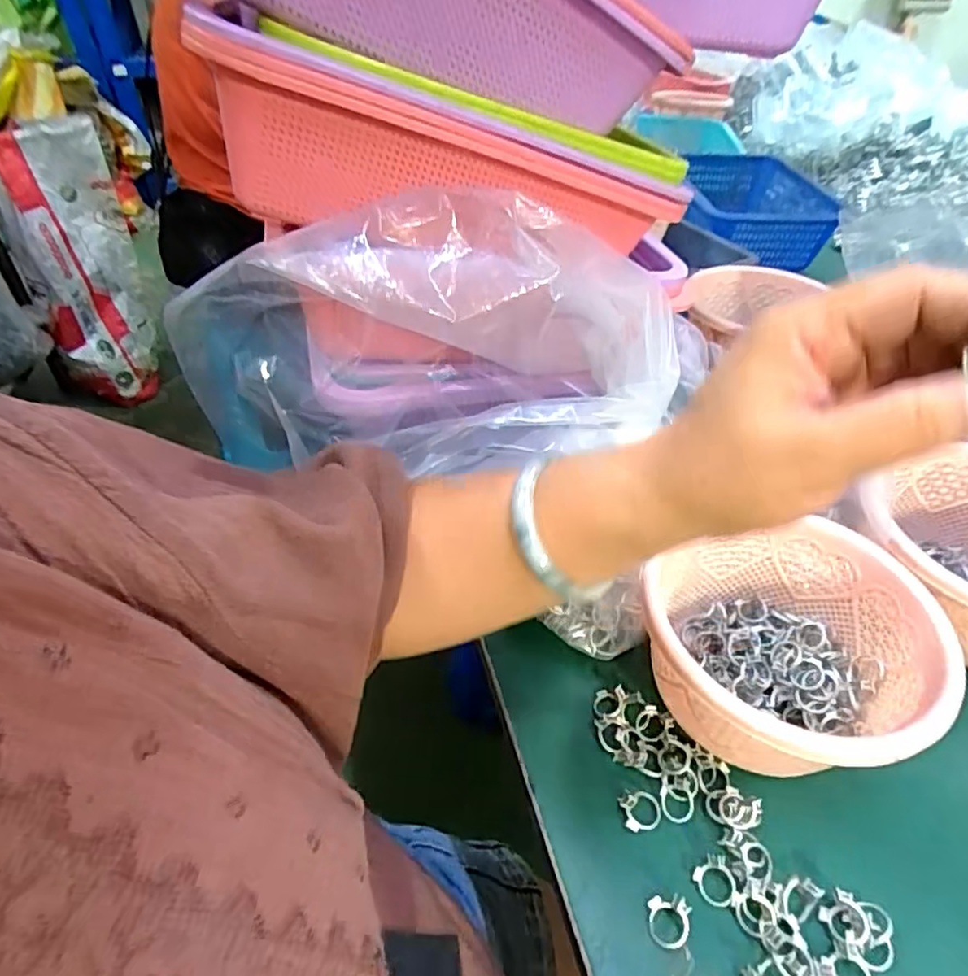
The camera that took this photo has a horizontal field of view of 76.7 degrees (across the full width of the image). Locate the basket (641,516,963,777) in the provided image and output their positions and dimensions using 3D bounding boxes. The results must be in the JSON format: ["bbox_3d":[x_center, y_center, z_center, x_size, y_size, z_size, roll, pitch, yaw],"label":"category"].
[{"bbox_3d":[0.159,0.092,0.335,0.143,0.084,0.143,4,44,2],"label":"basket"}]

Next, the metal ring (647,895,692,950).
[{"bbox_3d":[0.086,0.199,0.281,0.019,0.007,0.020,1,44,-1],"label":"metal ring"}]

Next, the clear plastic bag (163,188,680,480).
[{"bbox_3d":[-0.031,-0.096,0.375,0.281,0.148,0.080,0,44,-3],"label":"clear plastic bag"}]

